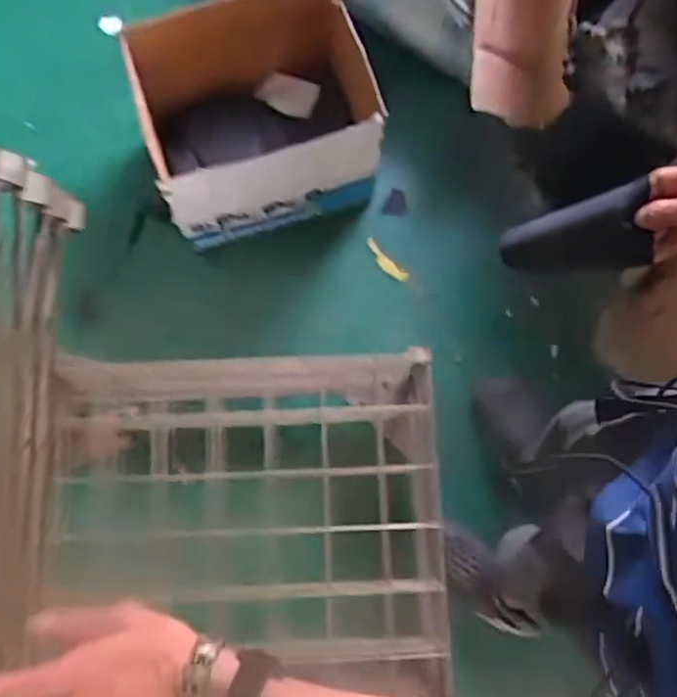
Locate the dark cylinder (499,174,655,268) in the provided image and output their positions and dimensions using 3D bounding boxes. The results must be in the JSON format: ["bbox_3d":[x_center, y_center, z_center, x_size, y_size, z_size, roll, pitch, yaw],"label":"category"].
[{"bbox_3d":[0.254,-0.123,0.731,0.051,0.184,0.067,23,75,-31],"label":"dark cylinder"}]

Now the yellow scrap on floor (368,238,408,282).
[{"bbox_3d":[0.105,-0.195,1.525,0.032,0.016,0.125,-44,82,-10],"label":"yellow scrap on floor"}]

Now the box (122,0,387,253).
[{"bbox_3d":[-0.150,-0.475,1.426,0.467,0.304,0.364,-17,78,-5],"label":"box"}]

